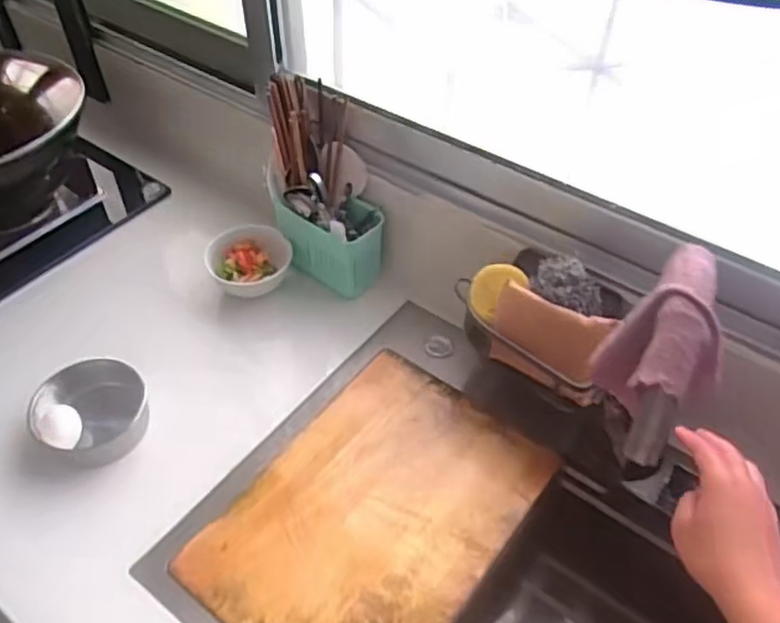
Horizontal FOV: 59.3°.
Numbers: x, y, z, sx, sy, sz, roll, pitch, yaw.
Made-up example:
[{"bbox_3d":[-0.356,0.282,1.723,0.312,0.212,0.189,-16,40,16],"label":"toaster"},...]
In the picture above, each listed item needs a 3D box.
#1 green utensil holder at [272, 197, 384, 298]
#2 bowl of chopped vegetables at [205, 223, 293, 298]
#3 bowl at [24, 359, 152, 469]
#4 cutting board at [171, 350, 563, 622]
[{"bbox_3d":[-0.076,-0.089,0.889,0.135,0.102,0.077,25,52,21],"label":"green utensil holder"},{"bbox_3d":[-0.190,-0.066,0.917,0.109,0.053,0.101,1,47,-1],"label":"bowl of chopped vegetables"},{"bbox_3d":[-0.324,0.111,0.742,0.115,0.057,0.105,1,47,-1],"label":"bowl"},{"bbox_3d":[-0.008,0.201,0.702,0.246,0.012,0.343,30,54,24],"label":"cutting board"}]

